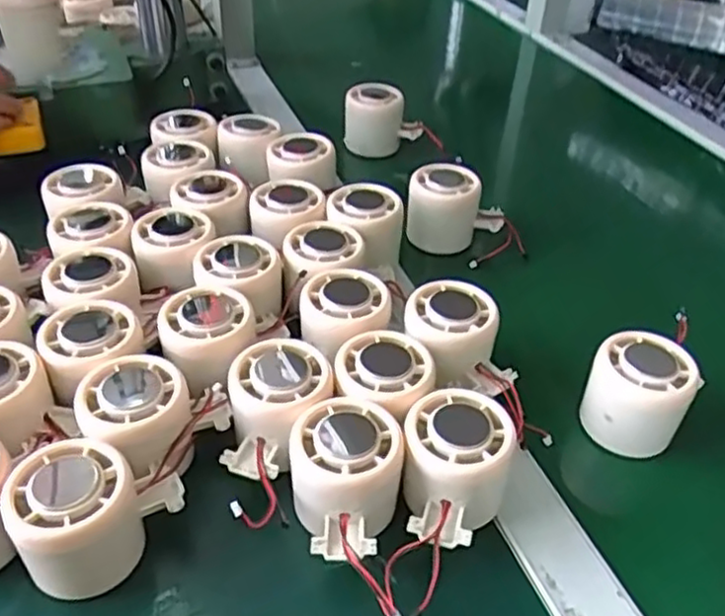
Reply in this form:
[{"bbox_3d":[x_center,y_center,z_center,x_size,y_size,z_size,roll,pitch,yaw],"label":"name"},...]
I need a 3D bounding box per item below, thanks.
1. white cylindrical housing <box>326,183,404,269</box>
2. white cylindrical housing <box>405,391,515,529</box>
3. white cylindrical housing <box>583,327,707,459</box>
[{"bbox_3d":[0.001,-0.056,0.522,0.050,0.058,0.050,1,40,-1],"label":"white cylindrical housing"},{"bbox_3d":[0.050,0.081,0.367,0.057,0.055,0.053,1,40,-1],"label":"white cylindrical housing"},{"bbox_3d":[0.162,0.050,0.414,0.054,0.052,0.054,1,40,-1],"label":"white cylindrical housing"}]

